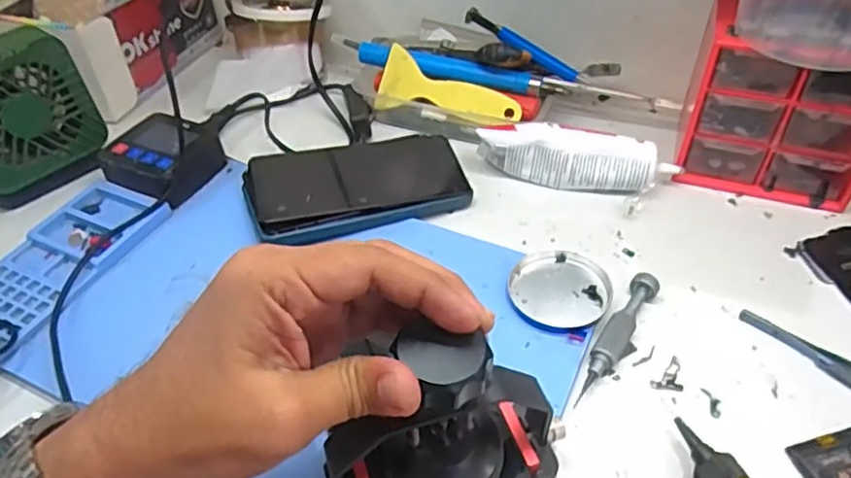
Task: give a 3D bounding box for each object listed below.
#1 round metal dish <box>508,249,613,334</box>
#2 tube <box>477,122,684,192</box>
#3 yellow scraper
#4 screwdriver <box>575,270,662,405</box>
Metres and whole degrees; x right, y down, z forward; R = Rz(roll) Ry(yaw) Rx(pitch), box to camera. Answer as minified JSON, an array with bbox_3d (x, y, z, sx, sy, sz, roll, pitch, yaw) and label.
[{"bbox_3d":[0.085,0.032,0.410,0.063,0.004,0.061,-4,44,4],"label":"round metal dish"},{"bbox_3d":[0.115,-0.063,0.493,0.146,0.042,0.031,9,46,11],"label":"tube"},{"bbox_3d":[0.016,-0.115,0.544,0.122,0.053,0.006,29,16,13],"label":"yellow scraper"},{"bbox_3d":[0.114,0.059,0.388,0.016,0.014,0.102,27,52,26],"label":"screwdriver"}]

